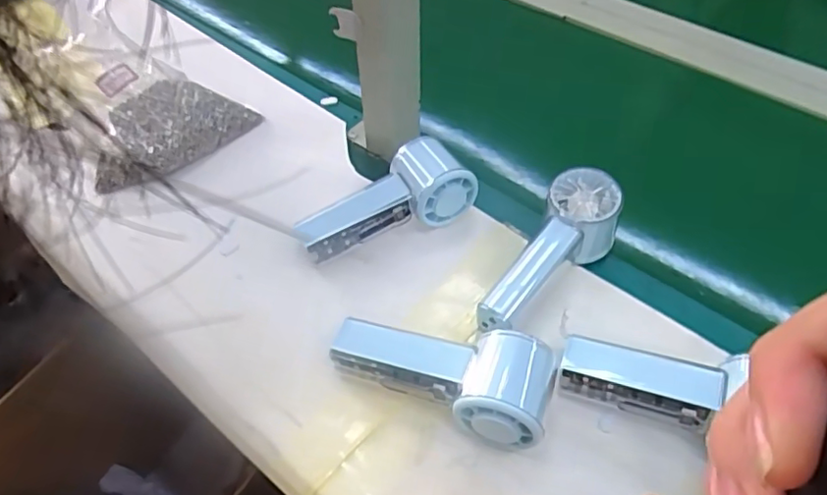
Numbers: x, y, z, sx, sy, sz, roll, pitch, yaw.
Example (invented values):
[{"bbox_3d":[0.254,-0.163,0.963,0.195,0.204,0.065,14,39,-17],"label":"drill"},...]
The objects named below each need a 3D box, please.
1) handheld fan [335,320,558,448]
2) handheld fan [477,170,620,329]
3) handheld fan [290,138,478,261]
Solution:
[{"bbox_3d":[0.015,0.084,0.397,0.147,0.060,0.061,10,51,10],"label":"handheld fan"},{"bbox_3d":[0.103,0.007,0.462,0.051,0.056,0.150,37,76,26],"label":"handheld fan"},{"bbox_3d":[-0.026,-0.041,0.496,0.146,0.054,0.066,-17,51,-12],"label":"handheld fan"}]

